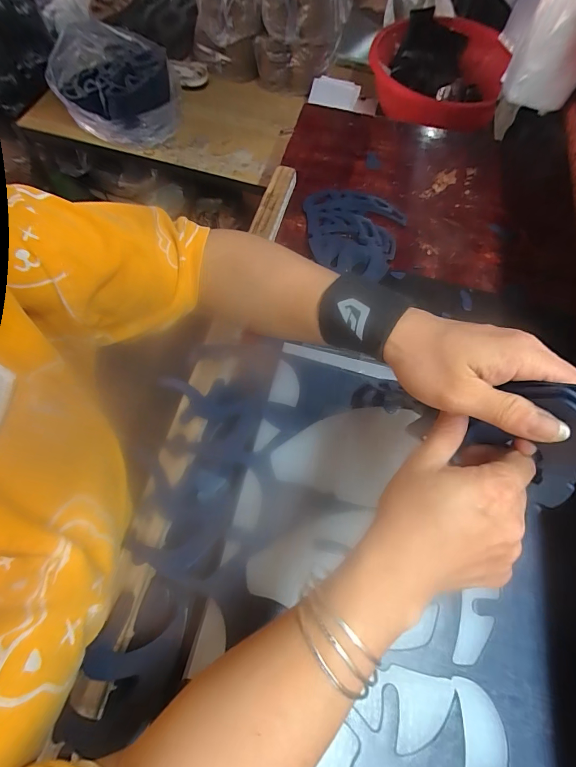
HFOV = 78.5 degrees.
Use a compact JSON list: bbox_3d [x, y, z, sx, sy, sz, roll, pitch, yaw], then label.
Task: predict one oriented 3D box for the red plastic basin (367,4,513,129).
[{"bbox_3d":[0.373,-0.808,0.917,0.340,0.116,0.369,21,68,9],"label":"red plastic basin"}]

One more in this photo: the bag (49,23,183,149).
[{"bbox_3d":[-0.423,-0.742,0.886,0.291,0.148,0.251,-13,67,-6],"label":"bag"}]

